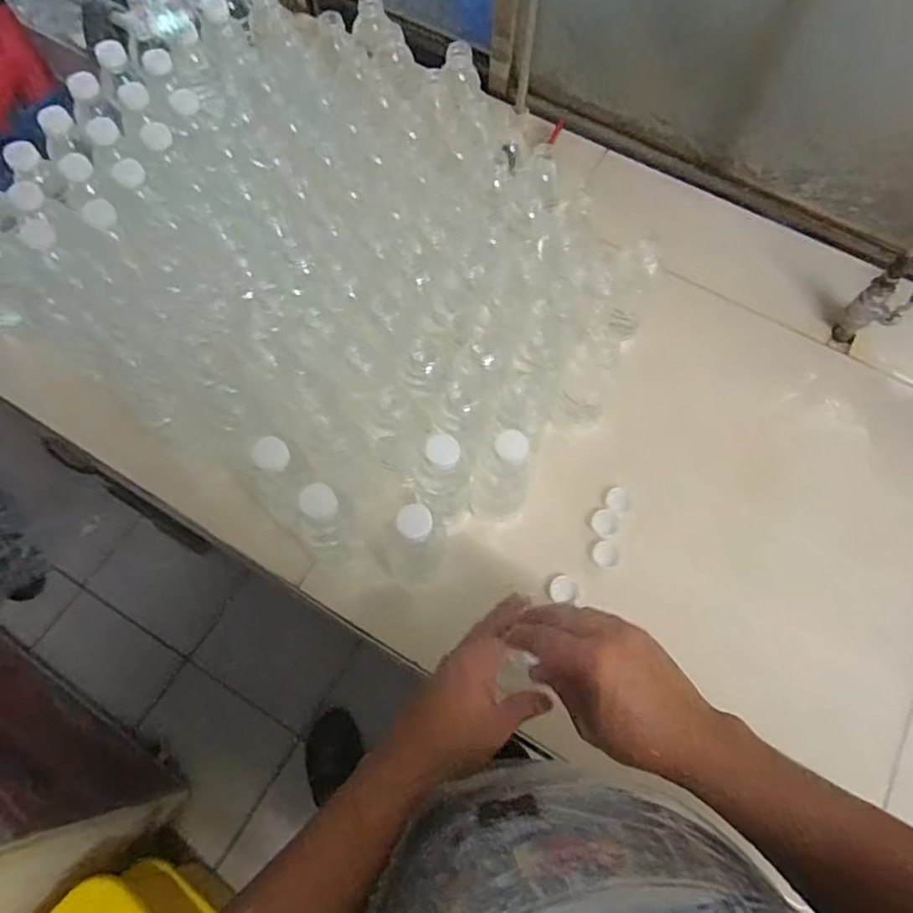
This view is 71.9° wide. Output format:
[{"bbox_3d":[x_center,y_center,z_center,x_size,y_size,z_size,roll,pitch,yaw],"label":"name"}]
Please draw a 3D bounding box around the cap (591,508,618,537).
[{"bbox_3d":[0.169,0.076,0.714,0.026,0.009,0.030,-37,73,-16],"label":"cap"}]

